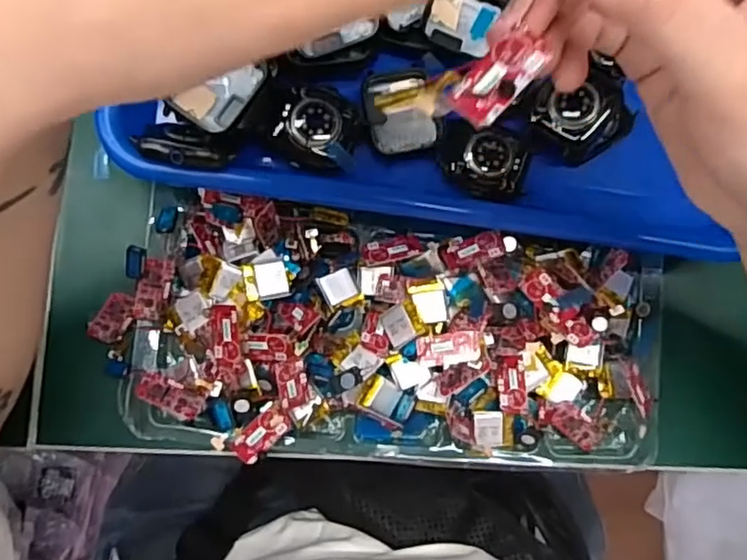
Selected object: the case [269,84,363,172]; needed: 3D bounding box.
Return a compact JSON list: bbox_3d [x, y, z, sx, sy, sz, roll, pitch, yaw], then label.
[{"bbox_3d":[-0.028,-0.073,0.313,0.041,0.017,0.036,5,82,-4],"label":"case"}]

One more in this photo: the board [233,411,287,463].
[{"bbox_3d":[-0.053,0.074,0.306,0.027,0.004,0.014,-44,88,-9],"label":"board"}]

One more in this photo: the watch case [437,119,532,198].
[{"bbox_3d":[0.054,-0.060,0.323,0.044,0.007,0.036,14,82,-3],"label":"watch case"}]

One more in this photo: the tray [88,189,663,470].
[{"bbox_3d":[0.012,0.030,0.311,0.267,0.033,0.118,8,82,-4],"label":"tray"}]

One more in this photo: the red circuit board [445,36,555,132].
[{"bbox_3d":[0.034,-0.054,0.171,0.014,0.005,0.028,43,87,1],"label":"red circuit board"}]

